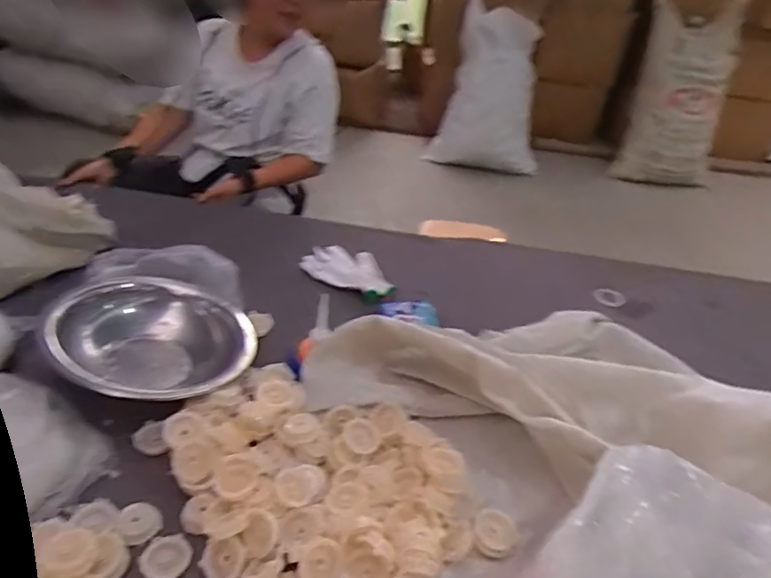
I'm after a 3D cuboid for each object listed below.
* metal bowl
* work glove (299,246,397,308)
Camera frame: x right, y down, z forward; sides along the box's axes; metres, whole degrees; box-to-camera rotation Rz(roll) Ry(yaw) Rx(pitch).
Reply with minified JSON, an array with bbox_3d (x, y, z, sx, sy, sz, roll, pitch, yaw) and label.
[{"bbox_3d":[-0.358,0.086,0.940,0.277,0.117,0.293,4,37,-3],"label":"metal bowl"},{"bbox_3d":[-0.067,-0.040,1.218,0.205,0.025,0.128,25,41,22],"label":"work glove"}]

